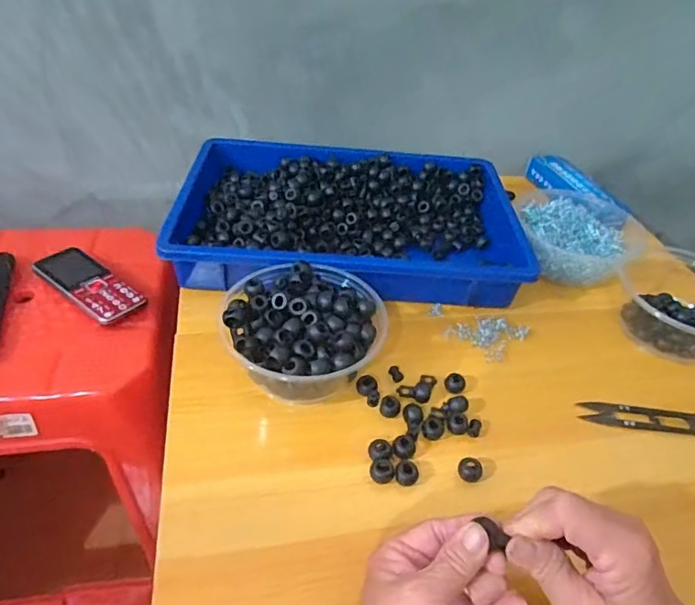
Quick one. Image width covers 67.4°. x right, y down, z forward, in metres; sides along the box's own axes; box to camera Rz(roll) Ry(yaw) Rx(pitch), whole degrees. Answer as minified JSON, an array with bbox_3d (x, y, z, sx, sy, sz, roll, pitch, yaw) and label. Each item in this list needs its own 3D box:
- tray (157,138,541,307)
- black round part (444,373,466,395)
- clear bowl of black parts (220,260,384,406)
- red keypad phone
[{"bbox_3d":[0.001,-0.097,0.591,0.371,0.050,0.253,1,41,-7],"label":"tray"},{"bbox_3d":[0.093,0.070,0.450,0.018,0.009,0.017,4,41,-4],"label":"black round part"},{"bbox_3d":[-0.037,0.030,0.439,0.129,0.069,0.125,4,41,-4],"label":"clear bowl of black parts"},{"bbox_3d":[-0.272,-0.019,0.545,0.127,0.015,0.050,28,45,23],"label":"red keypad phone"}]

